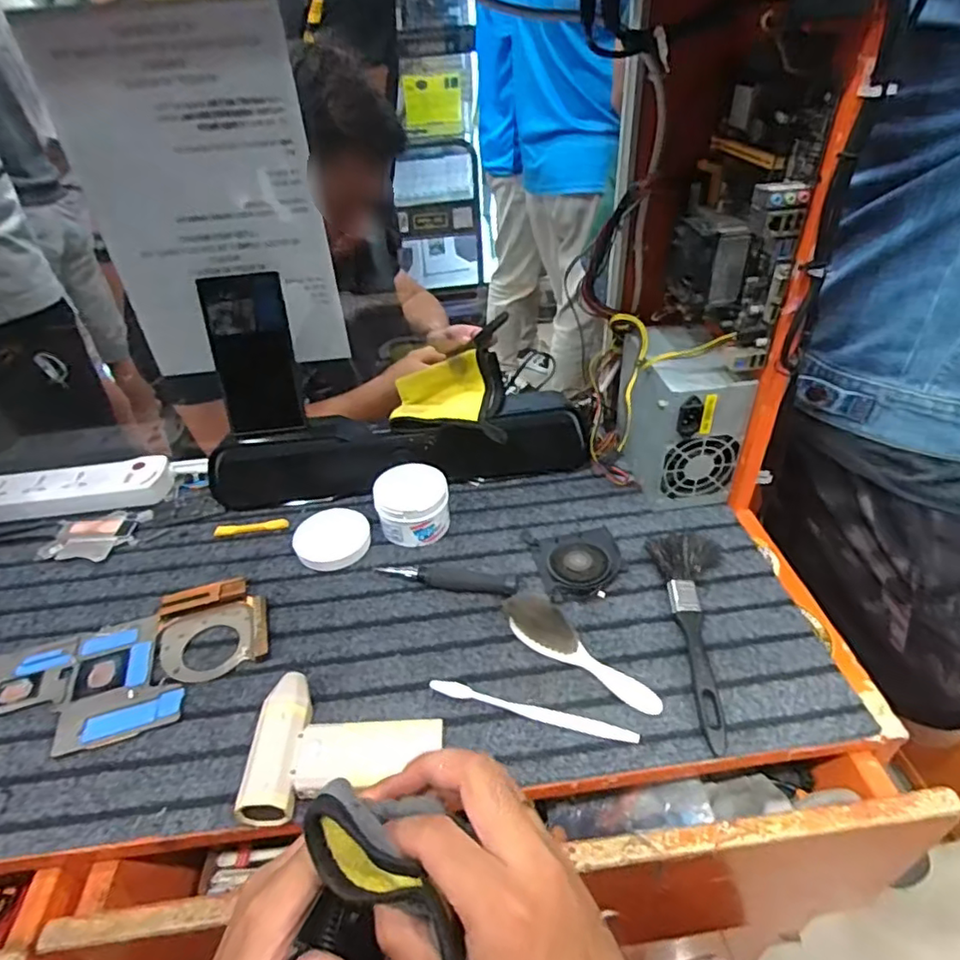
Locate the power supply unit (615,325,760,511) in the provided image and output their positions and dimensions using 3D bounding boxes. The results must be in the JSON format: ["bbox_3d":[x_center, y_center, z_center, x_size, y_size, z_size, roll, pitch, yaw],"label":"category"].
[{"bbox_3d":[0.214,-0.070,0.647,0.094,0.158,0.139,-5,38,-1],"label":"power supply unit"}]

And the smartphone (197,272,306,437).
[{"bbox_3d":[-0.239,-0.132,0.632,0.077,0.163,0.010,-13,18,-21],"label":"smartphone"}]

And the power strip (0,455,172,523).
[{"bbox_3d":[-0.501,0.014,0.693,0.252,0.031,0.071,-8,38,-5],"label":"power strip"}]

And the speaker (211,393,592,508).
[{"bbox_3d":[-0.083,-0.022,0.665,0.415,0.093,0.075,-4,38,0],"label":"speaker"}]

